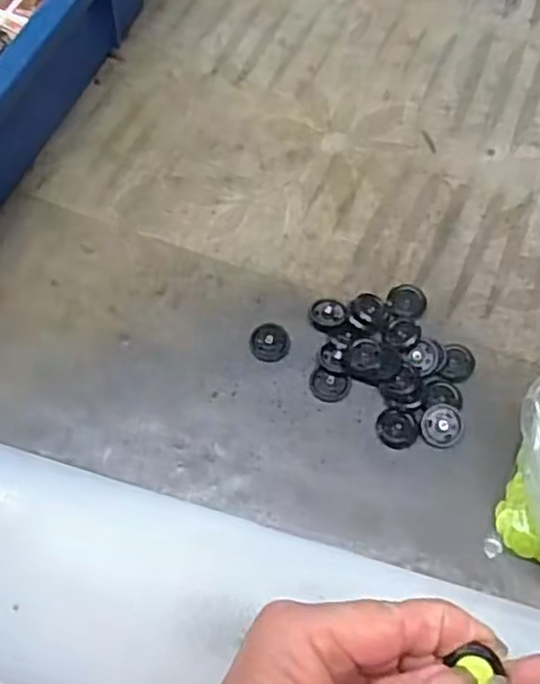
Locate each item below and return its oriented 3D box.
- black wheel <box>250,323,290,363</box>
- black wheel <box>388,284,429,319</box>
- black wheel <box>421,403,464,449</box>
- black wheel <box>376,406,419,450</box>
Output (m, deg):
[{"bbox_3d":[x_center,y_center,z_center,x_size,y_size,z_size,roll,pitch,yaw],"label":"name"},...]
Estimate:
[{"bbox_3d":[0.000,0.000,0.362,0.020,0.004,0.020,-3,65,-1],"label":"black wheel"},{"bbox_3d":[0.072,-0.021,0.371,0.020,0.006,0.021,0,65,0],"label":"black wheel"},{"bbox_3d":[0.083,0.040,0.340,0.019,0.007,0.021,13,66,6],"label":"black wheel"},{"bbox_3d":[0.062,0.042,0.342,0.019,0.005,0.019,0,65,0],"label":"black wheel"}]

